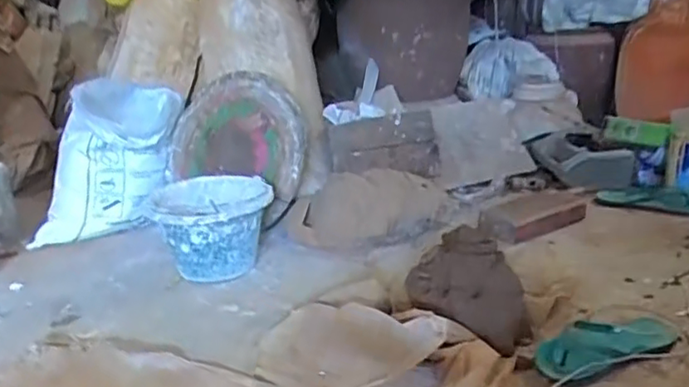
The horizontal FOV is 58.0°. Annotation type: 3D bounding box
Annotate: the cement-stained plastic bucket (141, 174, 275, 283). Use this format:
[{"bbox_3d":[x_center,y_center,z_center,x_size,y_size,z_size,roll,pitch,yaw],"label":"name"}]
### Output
[{"bbox_3d":[-0.267,0.071,1.313,0.224,0.169,0.233,-1,19,1],"label":"cement-stained plastic bucket"}]

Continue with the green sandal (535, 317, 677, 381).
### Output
[{"bbox_3d":[0.400,0.230,0.959,0.250,0.027,0.089,-8,21,-18],"label":"green sandal"}]

